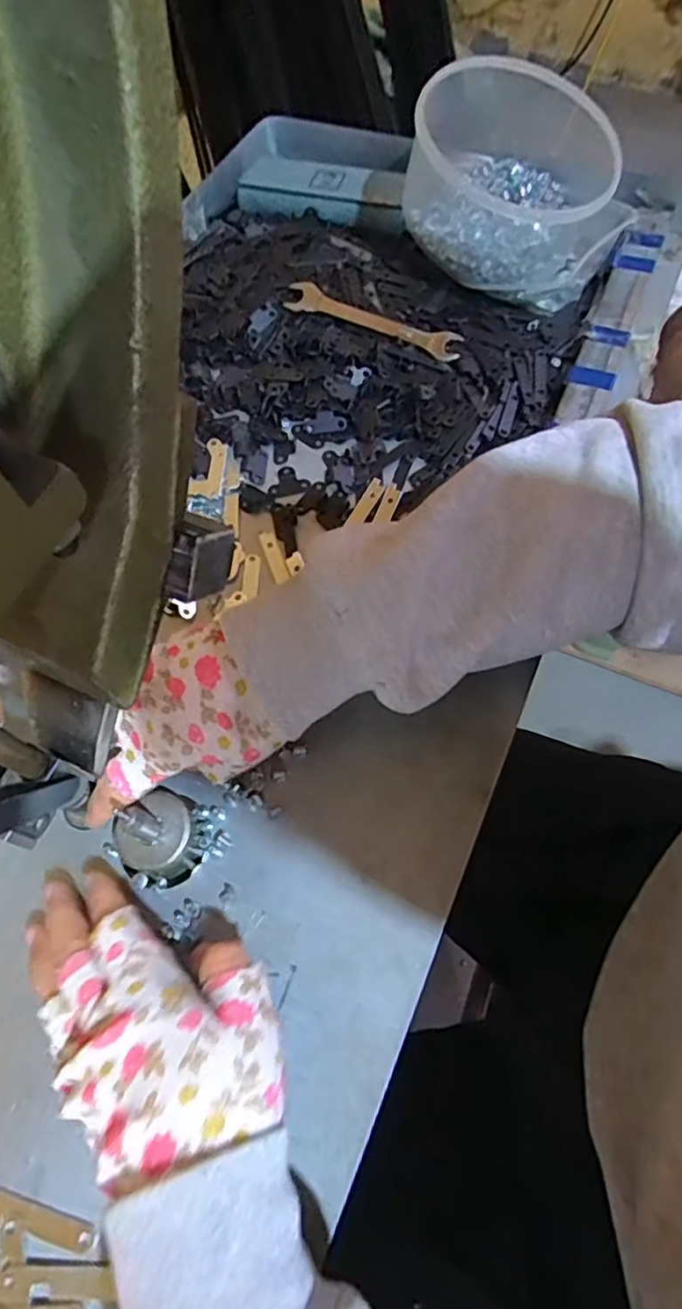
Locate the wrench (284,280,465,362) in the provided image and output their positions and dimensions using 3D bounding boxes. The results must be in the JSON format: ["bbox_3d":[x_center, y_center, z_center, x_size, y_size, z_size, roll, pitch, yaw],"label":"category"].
[{"bbox_3d":[0.023,-0.259,0.487,0.146,0.005,0.029,27,69,12],"label":"wrench"}]

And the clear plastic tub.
[{"bbox_3d":[0.139,-0.366,0.483,0.163,0.094,0.164,9,66,5],"label":"clear plastic tub"}]

